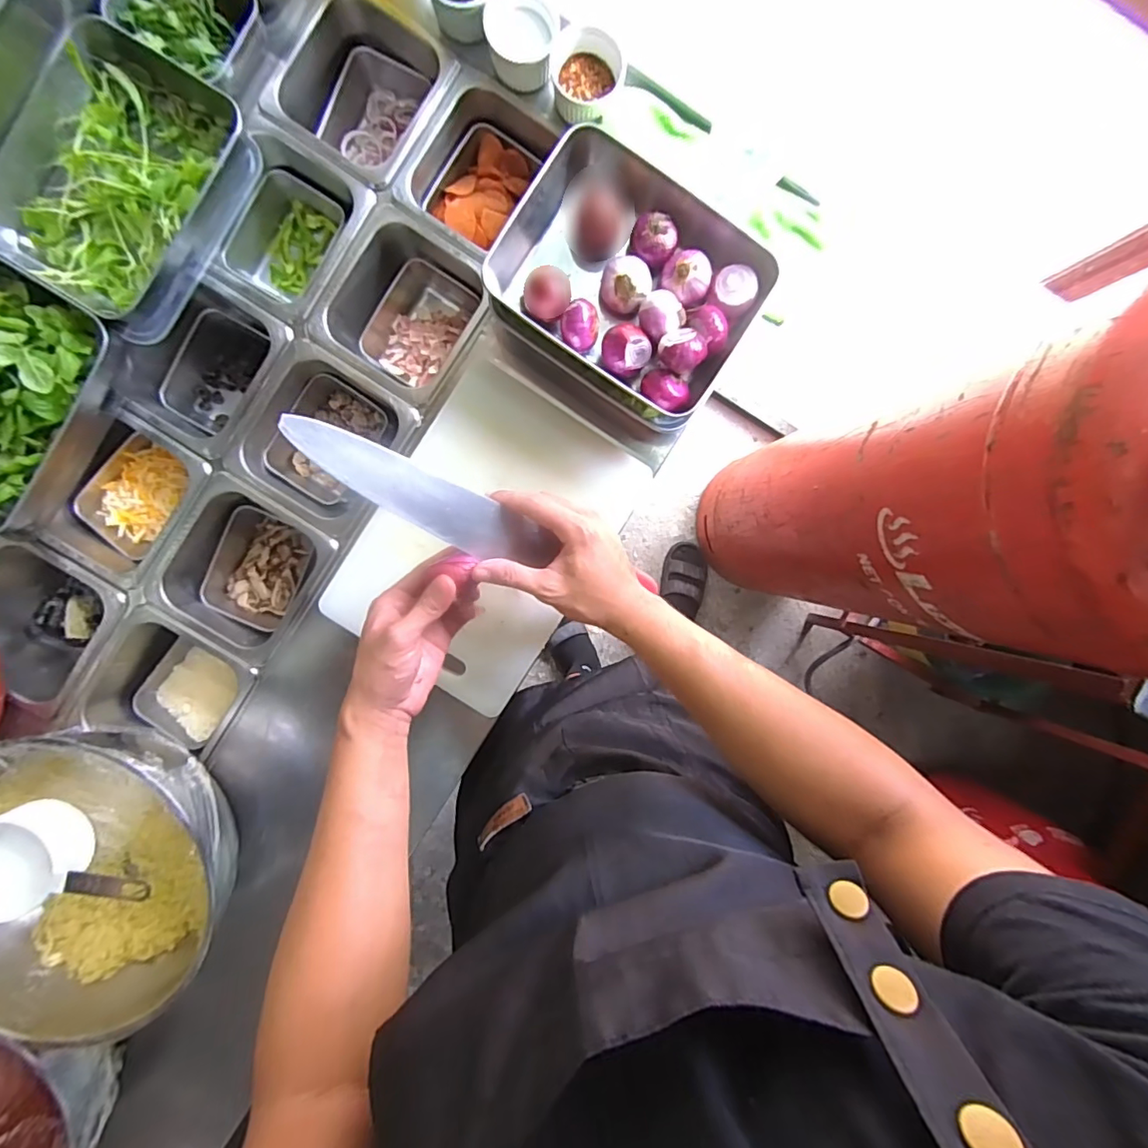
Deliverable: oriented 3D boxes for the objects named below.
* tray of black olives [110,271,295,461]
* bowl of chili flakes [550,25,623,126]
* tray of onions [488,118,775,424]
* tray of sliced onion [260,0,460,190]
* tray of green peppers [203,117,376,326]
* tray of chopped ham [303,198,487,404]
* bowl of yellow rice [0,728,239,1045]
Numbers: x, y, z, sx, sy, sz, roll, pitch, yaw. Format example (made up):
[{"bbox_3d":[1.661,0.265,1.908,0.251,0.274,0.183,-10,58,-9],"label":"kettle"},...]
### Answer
[{"bbox_3d":[-0.417,-0.236,0.632,0.134,0.110,0.184,37,91,-5],"label":"tray of black olives"},{"bbox_3d":[0.011,-0.538,0.572,0.070,0.042,0.070,0,94,-3],"label":"bowl of chili flakes"},{"bbox_3d":[0.057,-0.297,0.537,0.251,0.064,0.209,33,92,-4],"label":"tray of onions"},{"bbox_3d":[-0.239,-0.540,0.620,0.166,0.089,0.168,30,92,-4],"label":"tray of sliced onion"},{"bbox_3d":[-0.329,-0.391,0.626,0.155,0.097,0.178,32,92,-4],"label":"tray of green peppers"},{"bbox_3d":[-0.198,-0.304,0.634,0.167,0.104,0.174,32,92,-4],"label":"tray of chopped ham"},{"bbox_3d":[-0.503,0.293,0.533,0.288,0.133,0.283,0,94,-3],"label":"bowl of yellow rice"}]

